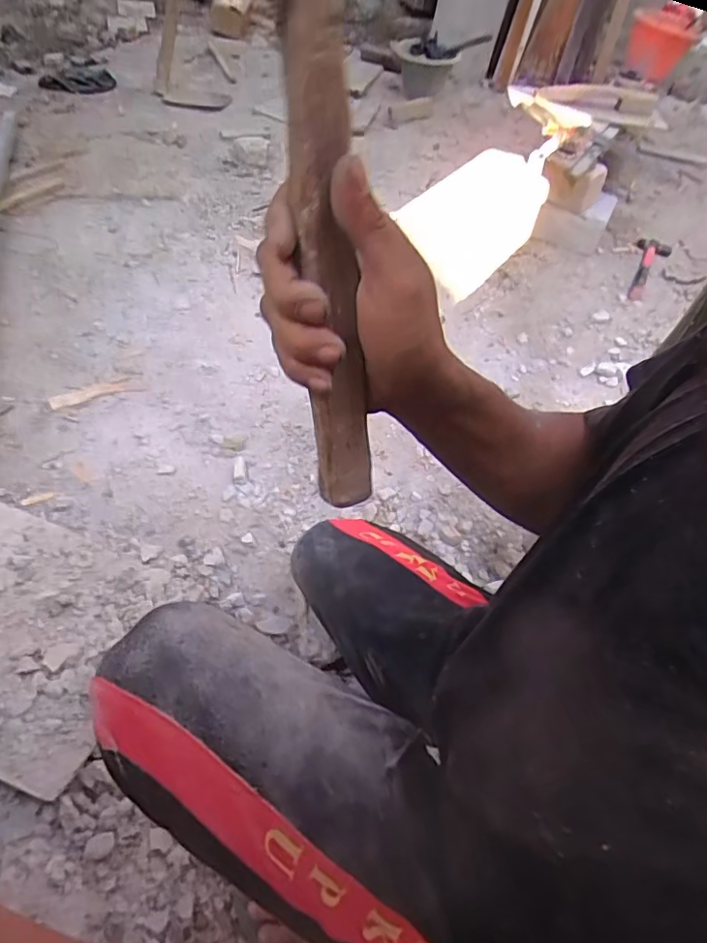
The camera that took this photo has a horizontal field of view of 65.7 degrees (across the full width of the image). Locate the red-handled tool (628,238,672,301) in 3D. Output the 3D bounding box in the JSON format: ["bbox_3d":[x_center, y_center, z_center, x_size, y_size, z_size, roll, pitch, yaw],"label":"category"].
[{"bbox_3d":[0.831,-0.583,1.570,0.094,0.030,0.352,28,54,16],"label":"red-handled tool"}]

